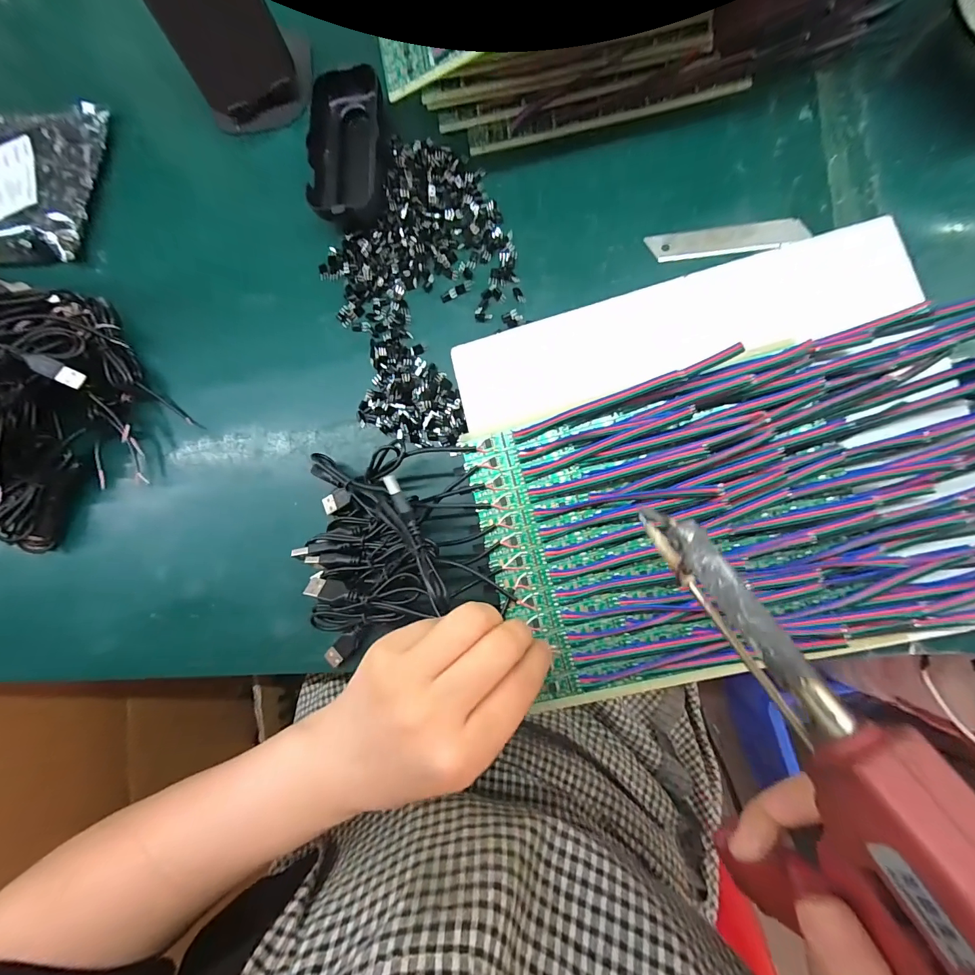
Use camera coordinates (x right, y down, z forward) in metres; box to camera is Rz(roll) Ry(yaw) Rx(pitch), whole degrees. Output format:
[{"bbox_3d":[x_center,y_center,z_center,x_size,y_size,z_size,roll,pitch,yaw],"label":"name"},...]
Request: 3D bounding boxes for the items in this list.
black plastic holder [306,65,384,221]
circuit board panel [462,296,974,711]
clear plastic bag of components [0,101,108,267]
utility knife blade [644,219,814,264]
[{"bbox_3d":[-0.107,-0.263,0.309,0.045,0.019,0.121,1,86,9],"label":"black plastic holder"},{"bbox_3d":[0.142,0.010,0.217,0.285,0.022,0.160,-15,84,7],"label":"circuit board panel"},{"bbox_3d":[-0.415,-0.265,0.358,0.155,0.023,0.144,10,87,9],"label":"clear plastic bag of components"},{"bbox_3d":[0.157,-0.163,0.273,0.095,0.004,0.021,0,86,9],"label":"utility knife blade"}]

